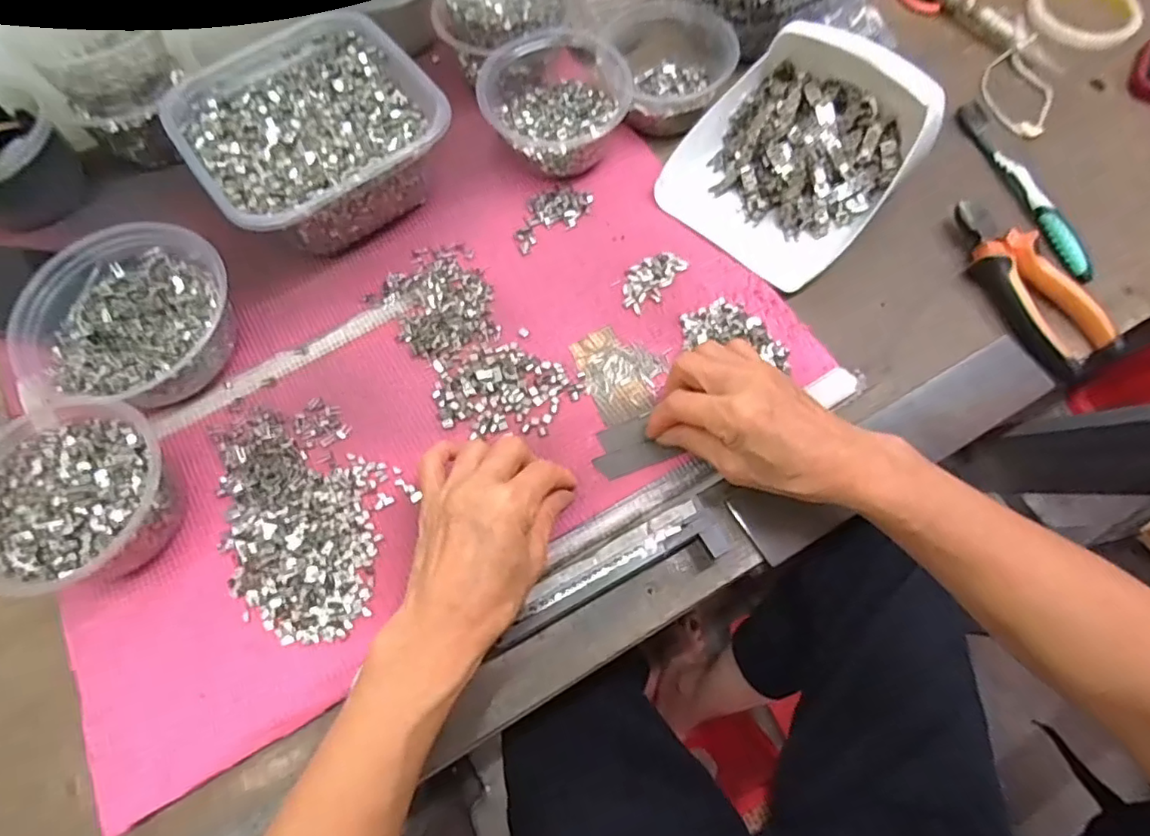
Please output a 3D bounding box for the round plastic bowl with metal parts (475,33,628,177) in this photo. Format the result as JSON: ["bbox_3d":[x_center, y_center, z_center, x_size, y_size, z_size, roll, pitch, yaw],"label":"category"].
[{"bbox_3d":[-0.015,-0.257,0.484,0.113,0.061,0.113,0,69,0],"label":"round plastic bowl with metal parts"}]

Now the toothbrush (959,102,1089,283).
[{"bbox_3d":[0.366,-0.191,0.482,0.013,0.020,0.184,-13,69,-5],"label":"toothbrush"}]

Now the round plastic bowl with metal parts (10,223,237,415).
[{"bbox_3d":[-0.301,-0.064,0.414,0.123,0.057,0.130,0,69,0],"label":"round plastic bowl with metal parts"}]

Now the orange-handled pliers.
[{"bbox_3d":[0.337,-0.100,0.442,0.053,0.025,0.151,-21,70,-7],"label":"orange-handled pliers"}]

